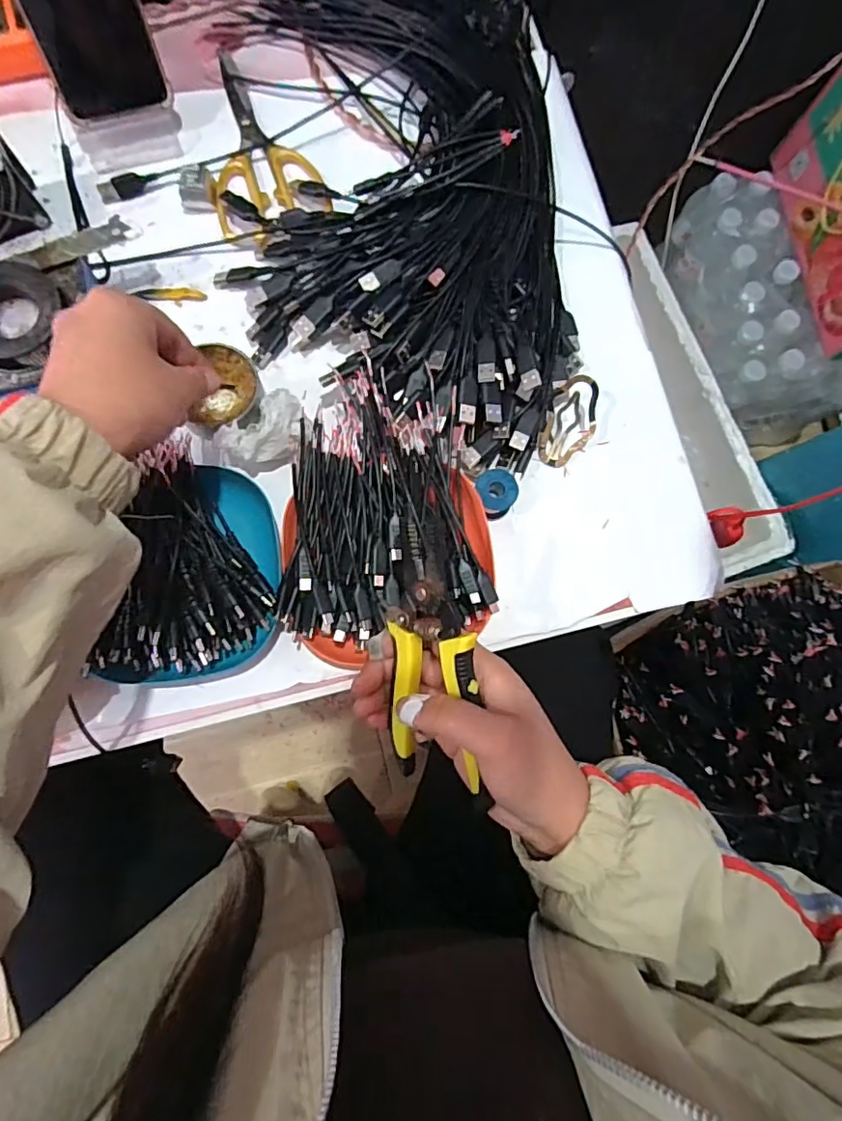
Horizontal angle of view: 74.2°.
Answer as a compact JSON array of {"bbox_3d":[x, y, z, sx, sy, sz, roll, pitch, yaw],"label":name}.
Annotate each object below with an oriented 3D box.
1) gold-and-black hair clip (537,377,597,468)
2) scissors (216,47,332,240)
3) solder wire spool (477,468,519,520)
[{"bbox_3d":[0.112,-0.104,0.412,0.039,0.028,0.064,14,81,-1],"label":"gold-and-black hair clip"},{"bbox_3d":[-0.138,-0.343,0.448,0.088,0.015,0.165,-19,83,-6],"label":"scissors"},{"bbox_3d":[0.055,-0.049,0.407,0.027,0.024,0.032,-22,84,-6],"label":"solder wire spool"}]

